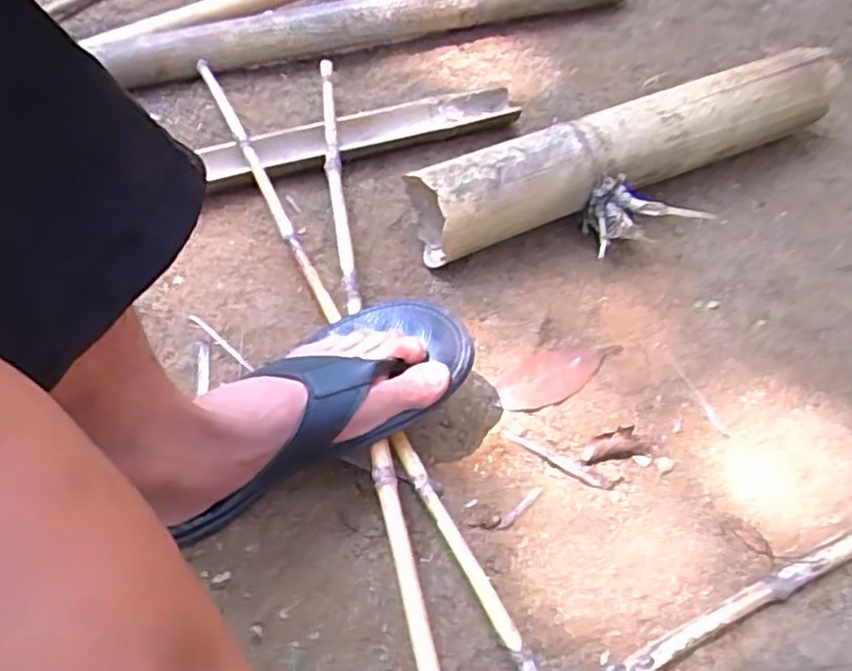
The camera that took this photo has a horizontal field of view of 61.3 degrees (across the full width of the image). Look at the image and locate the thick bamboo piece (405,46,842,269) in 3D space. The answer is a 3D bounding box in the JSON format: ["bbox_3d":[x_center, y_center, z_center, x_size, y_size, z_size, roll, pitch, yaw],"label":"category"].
[{"bbox_3d":[0.209,-0.189,0.728,0.475,0.096,0.086,-19,57,-16],"label":"thick bamboo piece"}]

